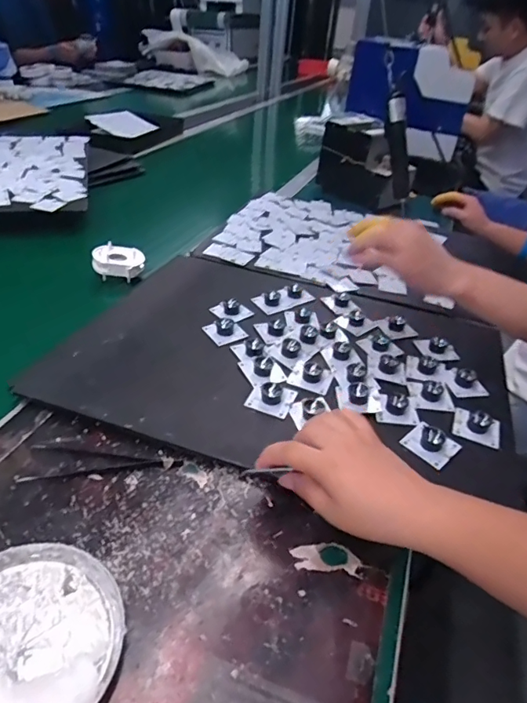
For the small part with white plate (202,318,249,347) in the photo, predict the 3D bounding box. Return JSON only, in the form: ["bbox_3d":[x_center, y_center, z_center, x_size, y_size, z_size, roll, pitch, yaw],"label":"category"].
[{"bbox_3d":[-0.045,-0.028,0.585,0.042,0.015,0.043,-16,42,-28],"label":"small part with white plate"}]

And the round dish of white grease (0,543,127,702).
[{"bbox_3d":[-0.155,0.180,0.298,0.126,0.025,0.125,5,36,-3],"label":"round dish of white grease"}]

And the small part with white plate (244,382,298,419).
[{"bbox_3d":[0.010,0.042,0.491,0.042,0.019,0.044,18,38,15],"label":"small part with white plate"}]

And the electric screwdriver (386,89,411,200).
[{"bbox_3d":[0.282,-0.422,0.986,0.044,0.202,0.044,-22,22,-33],"label":"electric screwdriver"}]

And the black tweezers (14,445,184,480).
[{"bbox_3d":[-0.139,0.096,0.421,0.131,0.005,0.036,2,36,-6],"label":"black tweezers"}]

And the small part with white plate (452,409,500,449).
[{"bbox_3d":[0.217,0.074,0.481,0.045,0.013,0.036,18,38,15],"label":"small part with white plate"}]

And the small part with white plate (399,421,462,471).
[{"bbox_3d":[0.162,0.084,0.458,0.039,0.018,0.044,-22,45,-34],"label":"small part with white plate"}]

